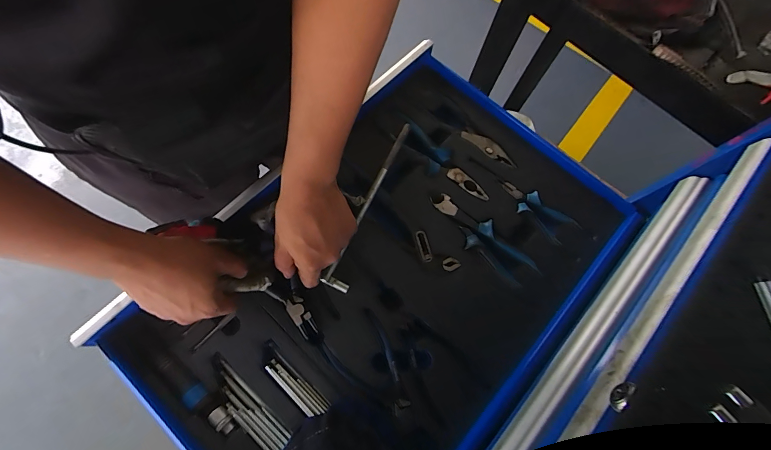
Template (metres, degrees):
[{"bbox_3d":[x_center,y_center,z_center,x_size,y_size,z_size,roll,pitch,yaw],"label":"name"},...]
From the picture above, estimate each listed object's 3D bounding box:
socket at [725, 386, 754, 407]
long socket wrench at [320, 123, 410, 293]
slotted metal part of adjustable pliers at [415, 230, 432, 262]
[{"bbox_3d":[0.194,0.095,0.193,0.008,0.005,0.010,-34,76,-12],"label":"socket"},{"bbox_3d":[-0.017,-0.034,0.478,0.032,0.013,0.255,22,72,5],"label":"long socket wrench"},{"bbox_3d":[0.052,0.028,0.476,0.015,0.004,0.044,-11,72,-6],"label":"slotted metal part of adjustable pliers"}]

